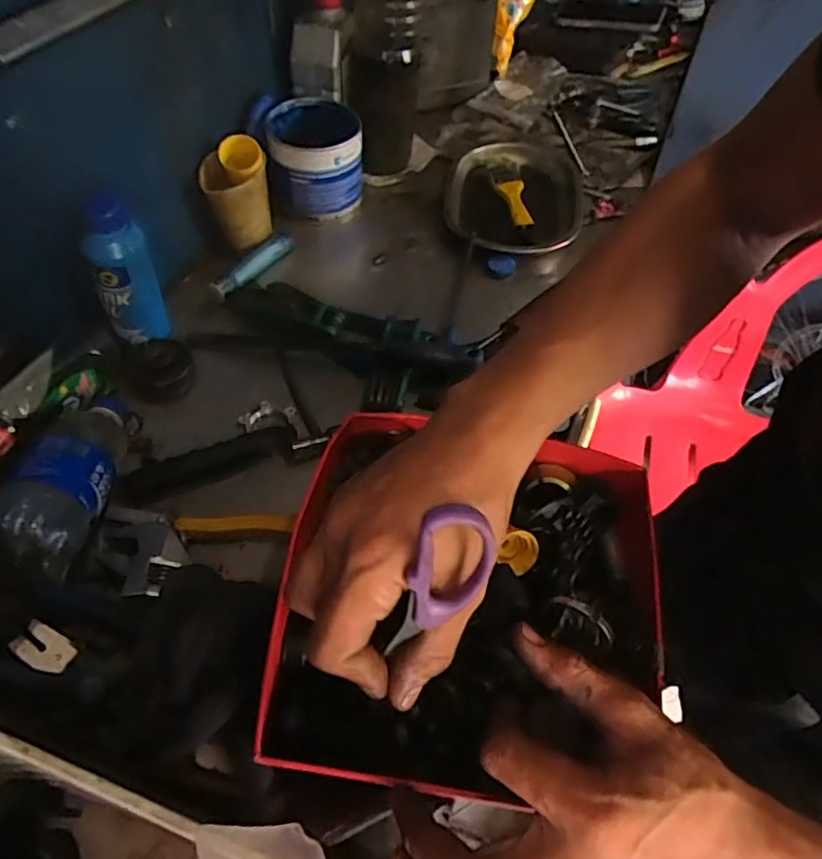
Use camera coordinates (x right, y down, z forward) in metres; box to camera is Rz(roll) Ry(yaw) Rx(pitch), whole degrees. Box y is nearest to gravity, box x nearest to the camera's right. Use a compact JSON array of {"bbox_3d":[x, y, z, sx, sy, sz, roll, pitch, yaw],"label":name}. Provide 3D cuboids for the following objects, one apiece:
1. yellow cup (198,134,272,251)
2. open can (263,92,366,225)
[{"bbox_3d":[-0.175,-0.239,0.618,0.064,0.088,0.061,1,55,-1],"label":"yellow cup"},{"bbox_3d":[-0.105,-0.302,0.692,0.100,0.095,0.101,-7,56,-7],"label":"open can"}]

